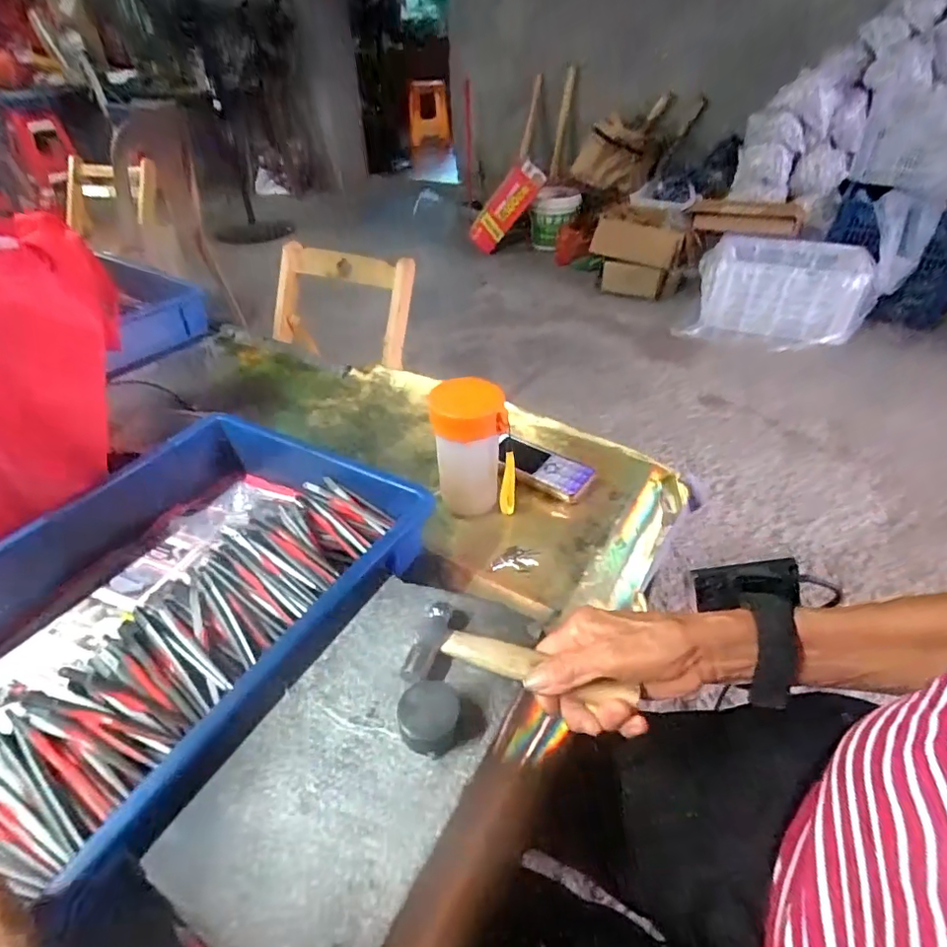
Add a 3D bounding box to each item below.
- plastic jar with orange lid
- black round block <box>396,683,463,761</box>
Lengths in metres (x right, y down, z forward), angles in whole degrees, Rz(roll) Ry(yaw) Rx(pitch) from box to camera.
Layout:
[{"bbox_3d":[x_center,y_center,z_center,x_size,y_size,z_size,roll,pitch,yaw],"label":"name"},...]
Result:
[{"bbox_3d":[-0.005,-0.022,0.553,0.068,0.128,0.066,-1,40,1],"label":"plastic jar with orange lid"},{"bbox_3d":[-0.026,0.151,0.342,0.036,0.021,0.038,0,39,0],"label":"black round block"}]

